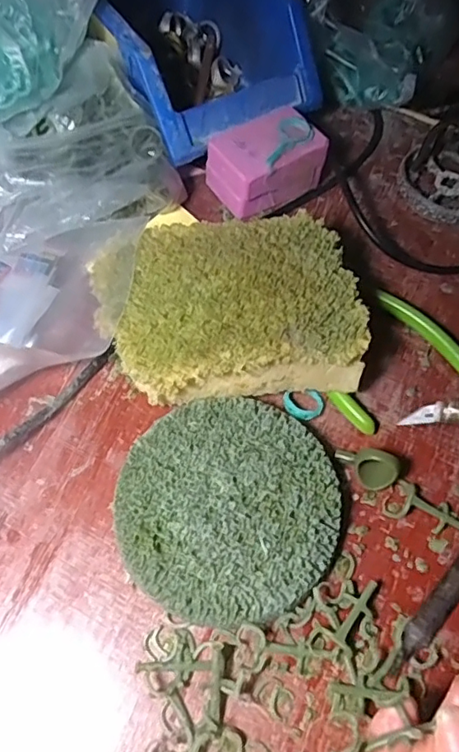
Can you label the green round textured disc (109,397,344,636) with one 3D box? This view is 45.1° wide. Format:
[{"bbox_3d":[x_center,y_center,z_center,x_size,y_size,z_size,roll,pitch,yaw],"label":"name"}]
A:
[{"bbox_3d":[-0.001,0.061,0.263,0.101,0.024,0.101,2,61,-3],"label":"green round textured disc"}]

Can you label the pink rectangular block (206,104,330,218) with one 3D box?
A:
[{"bbox_3d":[0.024,-0.141,0.368,0.068,0.041,0.048,-26,66,-17],"label":"pink rectangular block"}]

